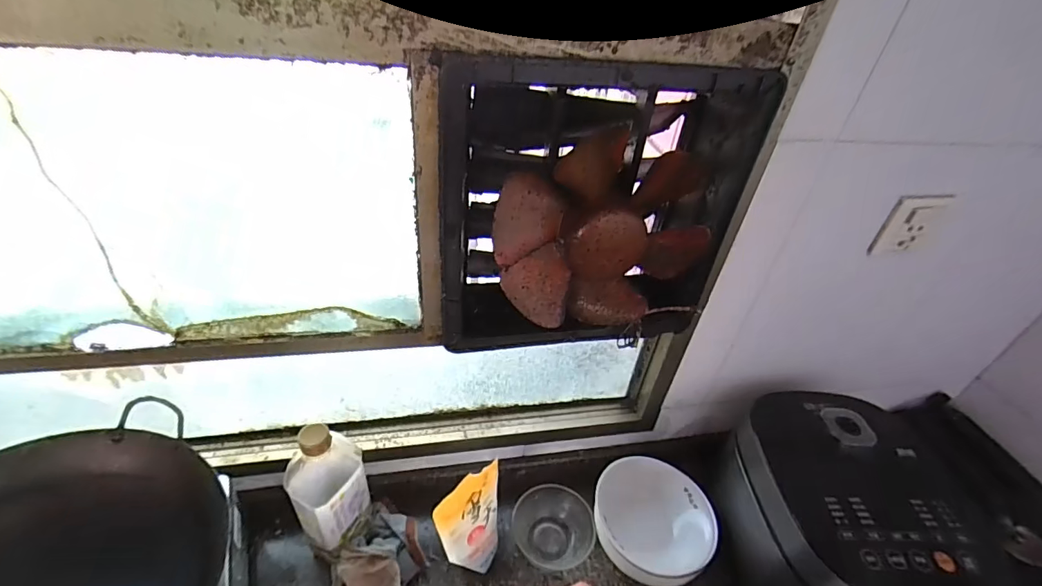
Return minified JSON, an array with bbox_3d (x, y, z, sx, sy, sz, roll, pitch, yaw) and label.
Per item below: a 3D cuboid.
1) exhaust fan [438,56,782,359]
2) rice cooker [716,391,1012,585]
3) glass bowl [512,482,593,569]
[{"bbox_3d":[0.079,-0.086,0.526,0.338,0.321,0.142,-4,39,-14],"label":"exhaust fan"},{"bbox_3d":[0.421,0.320,0.660,0.217,0.258,0.284,0,38,-9],"label":"rice cooker"},{"bbox_3d":[0.048,0.356,0.717,0.115,0.057,0.099,4,38,-4],"label":"glass bowl"}]

